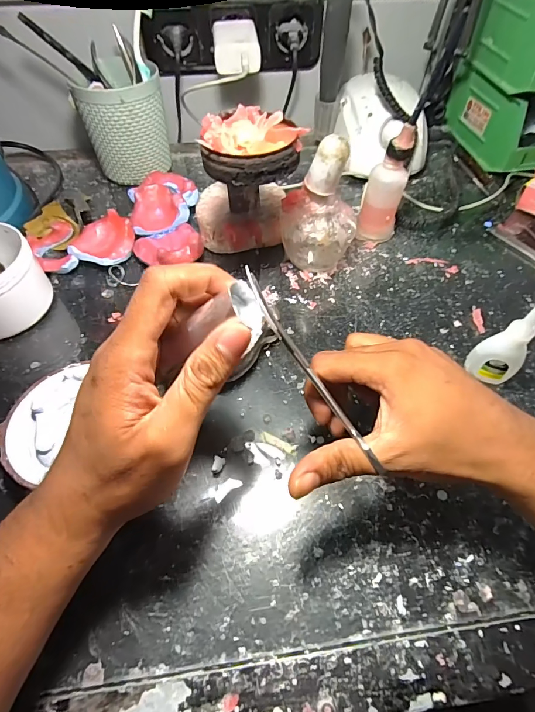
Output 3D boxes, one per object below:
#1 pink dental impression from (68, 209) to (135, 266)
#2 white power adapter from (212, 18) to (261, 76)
[{"bbox_3d":[-0.173,-0.120,0.399,0.065,0.025,0.062,-19,57,-14],"label":"pink dental impression"},{"bbox_3d":[-0.037,-0.368,0.450,0.051,0.031,0.081,-5,55,-3],"label":"white power adapter"}]

